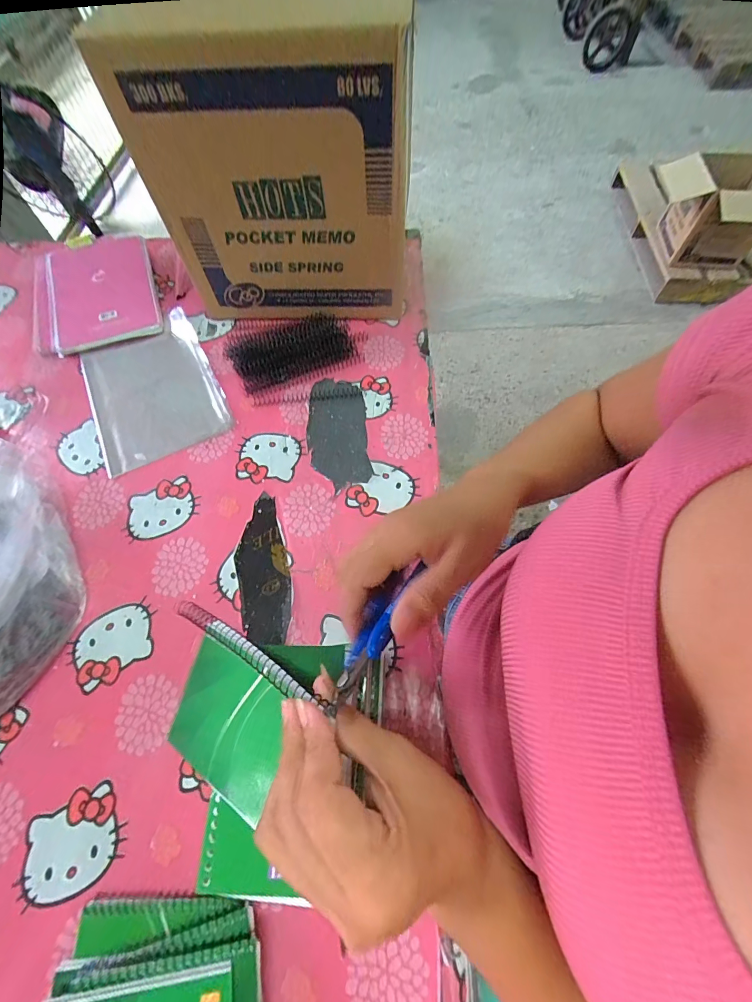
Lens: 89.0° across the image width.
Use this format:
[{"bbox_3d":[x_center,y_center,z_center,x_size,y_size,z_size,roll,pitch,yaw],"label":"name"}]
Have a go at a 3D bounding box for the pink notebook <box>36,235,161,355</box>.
[{"bbox_3d":[-0.448,-0.341,0.614,0.178,0.016,0.224,-14,72,-8],"label":"pink notebook"}]

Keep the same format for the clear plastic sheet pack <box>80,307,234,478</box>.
[{"bbox_3d":[-0.320,-0.164,0.544,0.167,0.011,0.239,-25,67,-9],"label":"clear plastic sheet pack"}]

